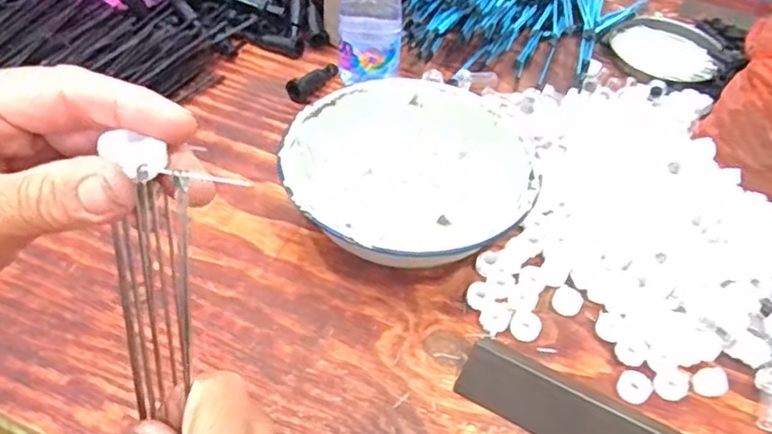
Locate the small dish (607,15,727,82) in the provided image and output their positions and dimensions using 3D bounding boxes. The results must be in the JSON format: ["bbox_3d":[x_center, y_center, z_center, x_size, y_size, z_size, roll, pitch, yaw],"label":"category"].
[{"bbox_3d":[0.334,-0.200,0.774,0.126,0.011,0.124,2,46,-2],"label":"small dish"}]

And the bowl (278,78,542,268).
[{"bbox_3d":[0.025,-0.044,0.576,0.211,0.052,0.180,18,48,13],"label":"bowl"}]

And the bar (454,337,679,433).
[{"bbox_3d":[0.145,0.137,0.441,0.191,0.024,0.049,24,49,18],"label":"bar"}]

